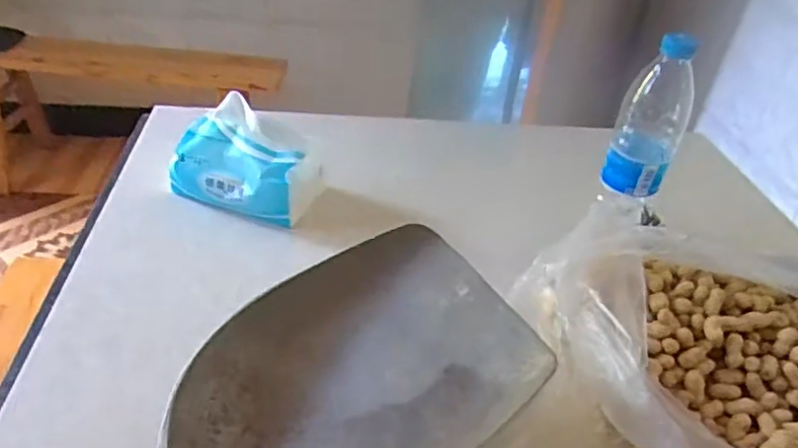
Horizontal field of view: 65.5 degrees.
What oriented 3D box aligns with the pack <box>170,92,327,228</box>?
[{"bbox_3d":[-0.159,-0.068,0.650,0.145,0.093,0.079,16,37,11],"label":"pack"}]

